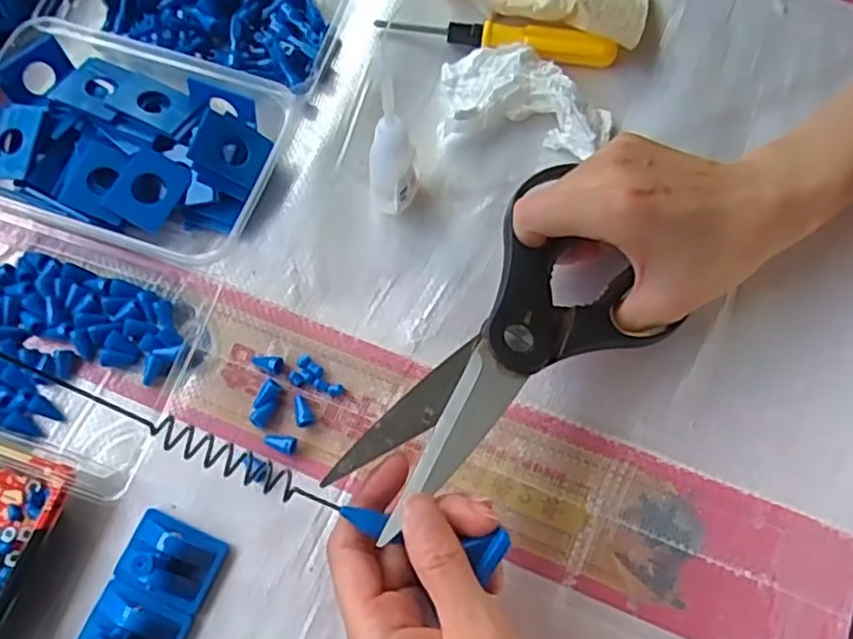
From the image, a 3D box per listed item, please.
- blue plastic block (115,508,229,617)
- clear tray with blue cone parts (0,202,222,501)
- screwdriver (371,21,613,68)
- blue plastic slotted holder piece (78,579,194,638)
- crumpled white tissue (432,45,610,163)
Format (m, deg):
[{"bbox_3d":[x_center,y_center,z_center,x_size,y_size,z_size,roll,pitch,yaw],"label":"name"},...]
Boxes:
[{"bbox_3d":[-0.121,0.112,0.319,0.043,0.018,0.033,22,73,8],"label":"blue plastic block"},{"bbox_3d":[-0.212,0.003,0.346,0.172,0.026,0.119,17,72,6],"label":"clear tray with blue cone parts"},{"bbox_3d":[0.042,-0.170,0.406,0.140,0.013,0.018,13,72,5],"label":"screwdriver"},{"bbox_3d":[-0.134,0.141,0.309,0.044,0.018,0.034,23,73,8],"label":"blue plastic slotted holder piece"},{"bbox_3d":[0.057,-0.129,0.394,0.098,0.015,0.061,10,72,4],"label":"crumpled white tissue"}]

